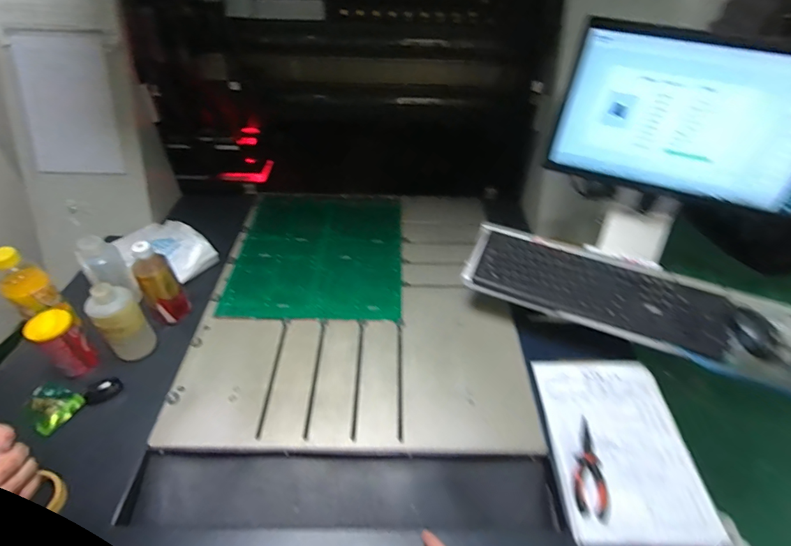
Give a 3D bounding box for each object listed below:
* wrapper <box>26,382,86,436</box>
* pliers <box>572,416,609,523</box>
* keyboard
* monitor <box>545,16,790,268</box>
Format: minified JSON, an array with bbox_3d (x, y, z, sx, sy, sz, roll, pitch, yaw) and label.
[{"bbox_3d":[-0.592,0.228,0.727,0.090,0.019,0.071,29,50,25],"label":"wrapper"},{"bbox_3d":[0.305,0.306,0.668,0.048,0.010,0.156,5,48,8],"label":"pliers"},{"bbox_3d":[0.380,0.027,0.802,0.456,0.040,0.142,18,57,12],"label":"keyboard"},{"bbox_3d":[0.498,-0.193,0.752,0.425,0.394,0.098,19,47,17],"label":"monitor"}]

